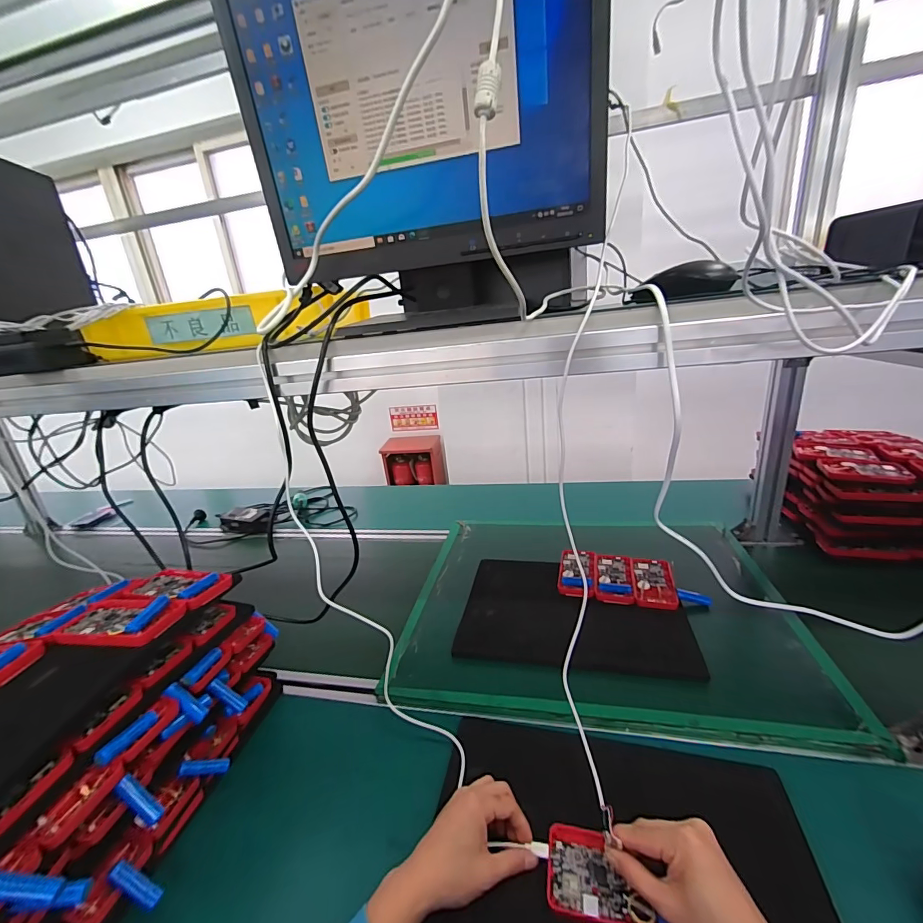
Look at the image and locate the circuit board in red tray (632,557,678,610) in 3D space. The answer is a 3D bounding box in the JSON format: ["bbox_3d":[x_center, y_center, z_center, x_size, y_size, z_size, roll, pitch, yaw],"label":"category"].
[{"bbox_3d":[0.331,0.206,0.709,0.065,0.009,0.134,1,21,20],"label":"circuit board in red tray"}]

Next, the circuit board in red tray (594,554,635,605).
[{"bbox_3d":[0.270,0.205,0.731,0.063,0.015,0.128,0,21,19],"label":"circuit board in red tray"}]

